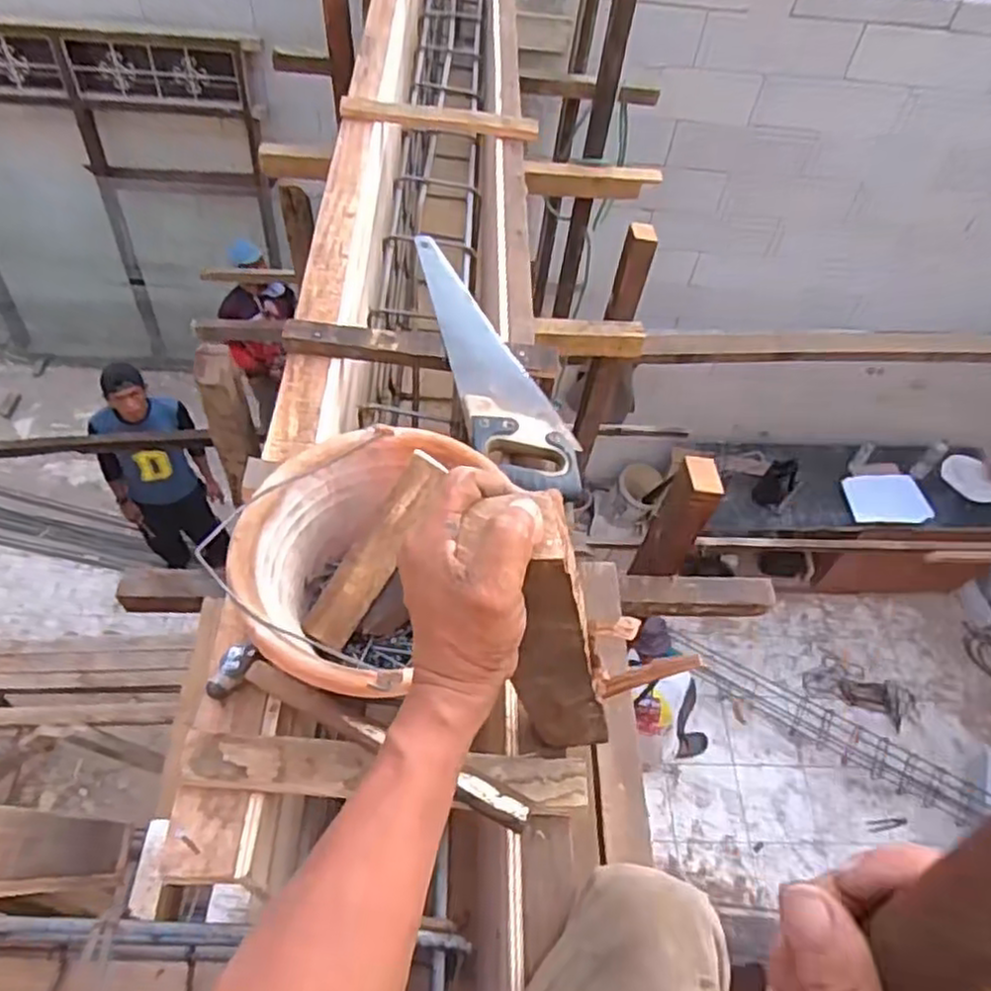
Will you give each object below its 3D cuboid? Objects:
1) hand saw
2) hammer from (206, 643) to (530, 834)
[{"bbox_3d":[-0.006,-0.190,0.906,0.120,0.035,0.493,-8,56,-11],"label":"hand saw"},{"bbox_3d":[-0.105,0.199,0.601,0.289,0.033,0.060,20,55,9],"label":"hammer"}]

